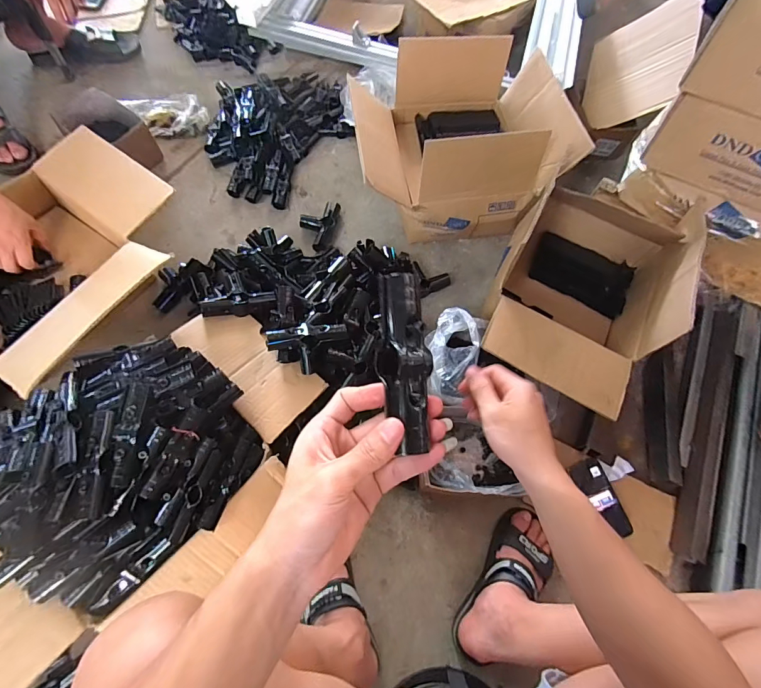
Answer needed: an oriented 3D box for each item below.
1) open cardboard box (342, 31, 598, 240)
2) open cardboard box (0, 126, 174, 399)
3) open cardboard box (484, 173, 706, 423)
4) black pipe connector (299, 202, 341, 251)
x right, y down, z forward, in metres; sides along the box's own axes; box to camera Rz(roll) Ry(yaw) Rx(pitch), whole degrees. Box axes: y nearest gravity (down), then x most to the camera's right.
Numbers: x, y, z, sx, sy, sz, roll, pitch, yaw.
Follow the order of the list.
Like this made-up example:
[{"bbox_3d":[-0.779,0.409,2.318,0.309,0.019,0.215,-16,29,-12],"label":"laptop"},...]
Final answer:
[{"bbox_3d":[0.158,-0.464,0.931,0.456,0.239,0.387,-11,69,-9],"label":"open cardboard box"},{"bbox_3d":[-0.616,-0.126,0.705,0.394,0.201,0.539,29,68,8],"label":"open cardboard box"},{"bbox_3d":[0.399,-0.102,0.805,0.288,0.274,0.465,25,67,6],"label":"open cardboard box"},{"bbox_3d":[-0.151,-0.287,0.952,0.084,0.034,0.139,10,67,-1],"label":"black pipe connector"}]

